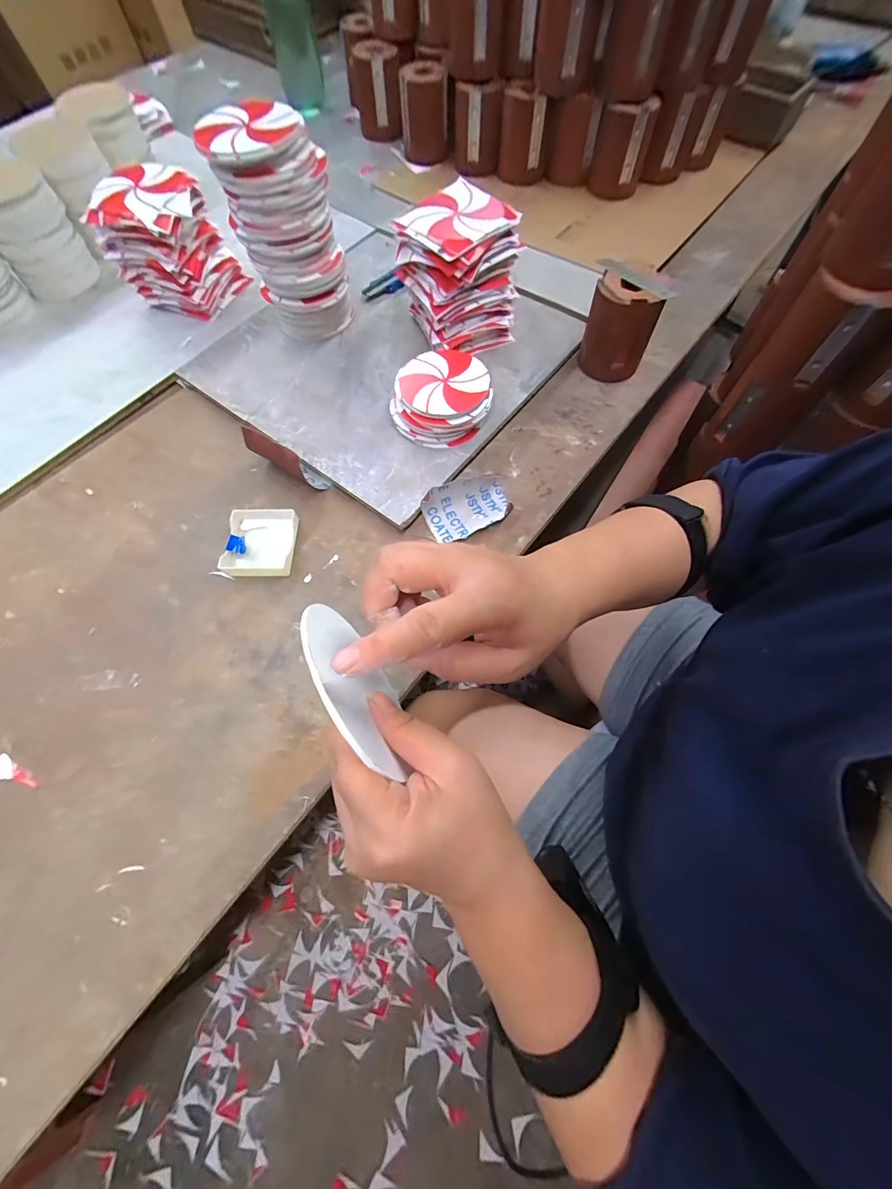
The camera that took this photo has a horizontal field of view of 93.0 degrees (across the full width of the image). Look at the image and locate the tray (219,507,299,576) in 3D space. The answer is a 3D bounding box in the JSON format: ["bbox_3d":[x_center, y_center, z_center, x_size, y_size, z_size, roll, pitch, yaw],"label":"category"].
[{"bbox_3d":[-0.201,-0.059,0.462,0.074,0.017,0.085,4,67,4],"label":"tray"}]

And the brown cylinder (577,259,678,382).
[{"bbox_3d":[0.209,-0.323,0.511,0.082,0.102,0.070,12,68,7],"label":"brown cylinder"}]

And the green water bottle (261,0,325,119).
[{"bbox_3d":[-0.274,-1.007,0.732,0.084,0.231,0.077,-13,67,-4],"label":"green water bottle"}]

